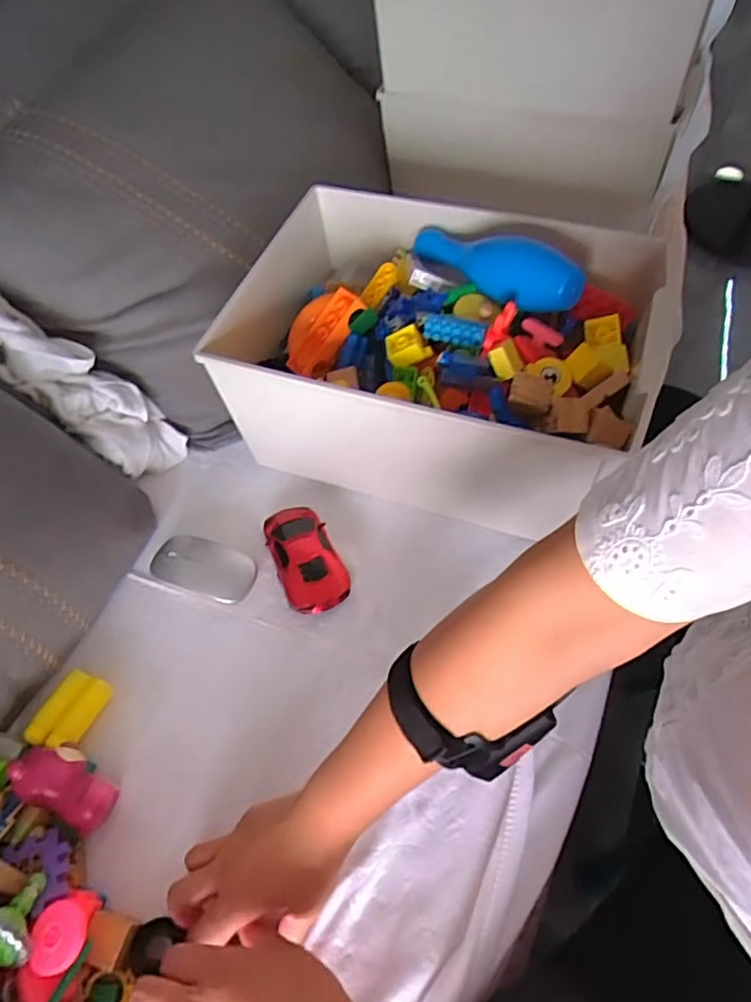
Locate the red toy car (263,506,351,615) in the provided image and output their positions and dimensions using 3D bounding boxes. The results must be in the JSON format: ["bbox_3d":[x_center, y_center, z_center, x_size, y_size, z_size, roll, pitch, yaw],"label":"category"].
[{"bbox_3d":[-0.072,0.054,0.622,0.062,0.027,0.127,-19,57,-12],"label":"red toy car"}]

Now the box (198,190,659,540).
[{"bbox_3d":[0.057,-0.160,0.665,0.419,0.173,0.303,16,57,12],"label":"box"}]

